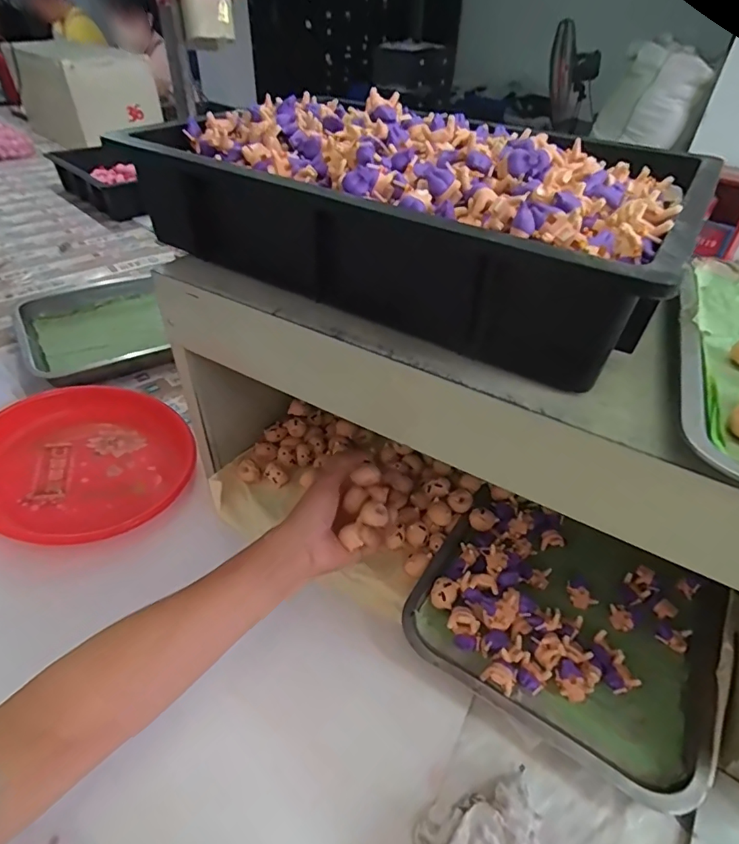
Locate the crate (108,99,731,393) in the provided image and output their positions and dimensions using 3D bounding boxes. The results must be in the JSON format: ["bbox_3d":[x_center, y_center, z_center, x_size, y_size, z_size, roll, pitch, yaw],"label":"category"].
[{"bbox_3d":[0.015,-0.183,0.408,0.426,0.103,0.240,23,47,18],"label":"crate"}]

